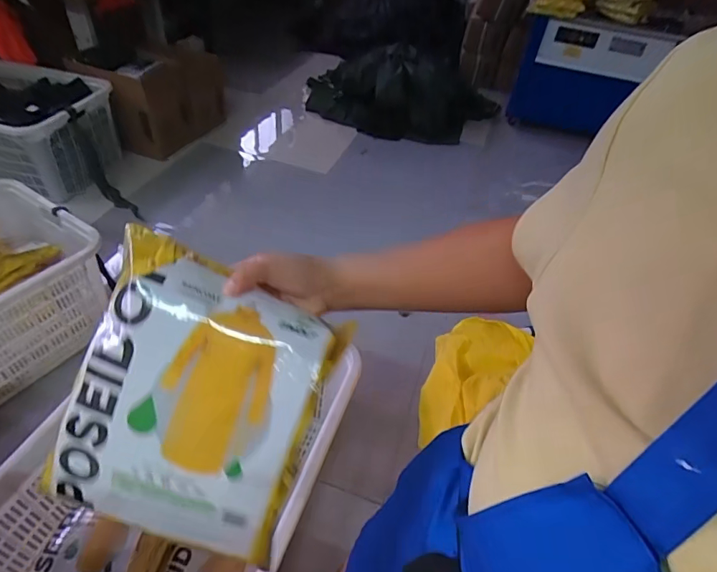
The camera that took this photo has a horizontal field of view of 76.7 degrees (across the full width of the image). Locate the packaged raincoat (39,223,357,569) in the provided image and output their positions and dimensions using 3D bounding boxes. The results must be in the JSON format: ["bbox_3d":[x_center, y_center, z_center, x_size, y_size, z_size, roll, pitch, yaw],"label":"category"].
[{"bbox_3d":[-0.157,0.115,0.442,0.225,0.270,0.041,20,4,-2],"label":"packaged raincoat"}]

